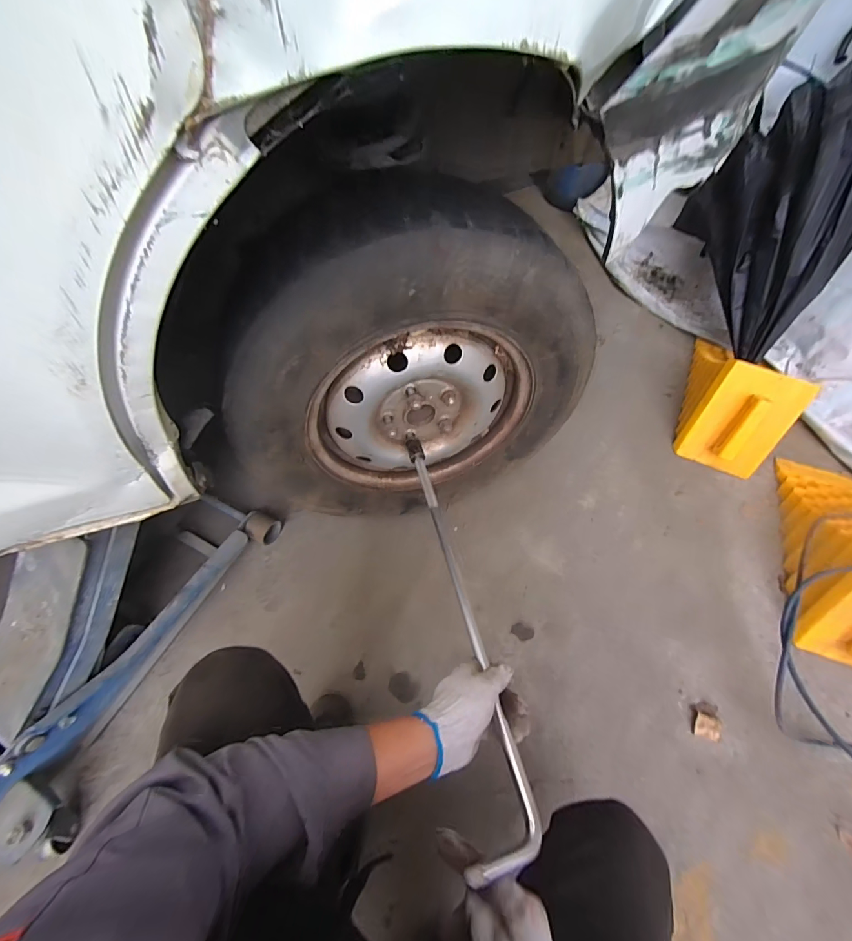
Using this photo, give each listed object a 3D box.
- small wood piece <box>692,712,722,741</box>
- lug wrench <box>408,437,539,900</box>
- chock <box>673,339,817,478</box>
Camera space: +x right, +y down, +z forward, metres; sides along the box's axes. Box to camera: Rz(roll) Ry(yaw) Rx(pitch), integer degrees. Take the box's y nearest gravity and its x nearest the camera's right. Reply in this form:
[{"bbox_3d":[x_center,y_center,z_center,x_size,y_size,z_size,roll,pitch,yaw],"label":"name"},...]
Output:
[{"bbox_3d":[0.517,0.473,0.731,0.046,0.018,0.039,21,63,11],"label":"small wood piece"},{"bbox_3d":[0.024,0.162,0.538,0.074,0.041,0.547,-10,51,-6],"label":"lug wrench"},{"bbox_3d":[0.800,-0.226,0.995,0.189,0.197,0.432,22,64,11],"label":"chock"}]

